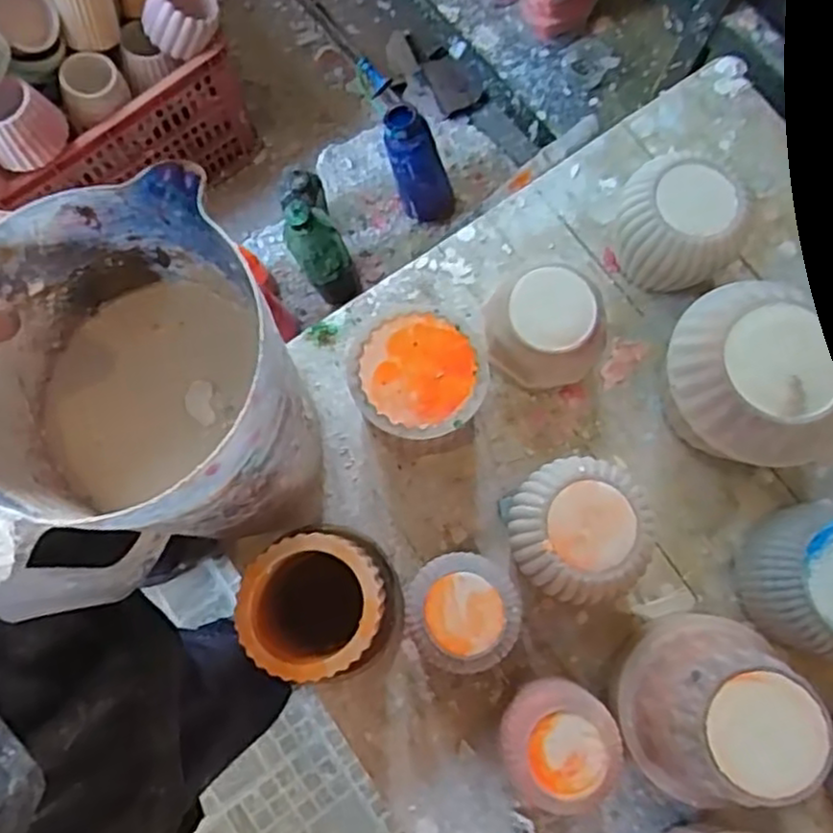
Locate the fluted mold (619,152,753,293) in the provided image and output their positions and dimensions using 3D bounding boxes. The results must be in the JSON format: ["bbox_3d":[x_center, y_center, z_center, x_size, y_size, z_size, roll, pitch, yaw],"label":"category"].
[{"bbox_3d":[0.191,-0.145,0.544,0.088,0.082,0.093,-1,77,0],"label":"fluted mold"}]

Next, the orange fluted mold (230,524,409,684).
[{"bbox_3d":[-0.058,0.128,0.474,0.093,0.105,0.094,-24,78,-5],"label":"orange fluted mold"}]

